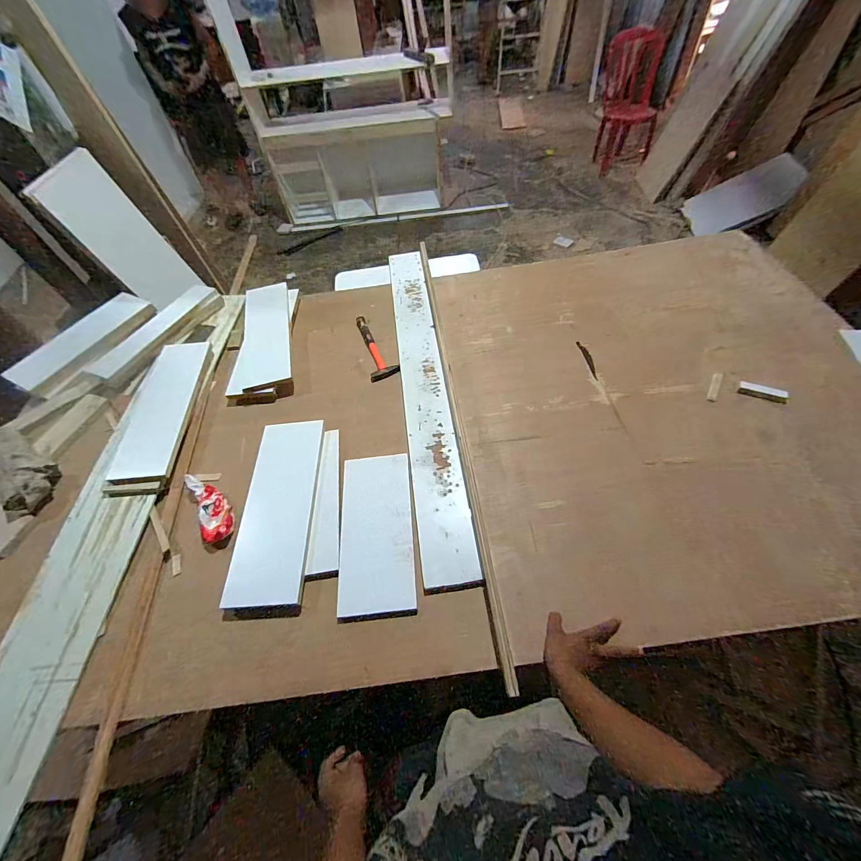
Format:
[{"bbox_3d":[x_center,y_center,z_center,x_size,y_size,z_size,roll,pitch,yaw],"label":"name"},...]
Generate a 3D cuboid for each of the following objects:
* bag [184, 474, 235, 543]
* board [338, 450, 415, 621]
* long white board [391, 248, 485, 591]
[{"bbox_3d":[-0.529,0.176,0.906,0.077,0.034,0.191,-30,60,-16],"label":"bag"},{"bbox_3d":[-0.120,0.221,0.854,0.160,0.031,0.363,-5,57,-1],"label":"board"},{"bbox_3d":[-0.024,-0.162,1.089,0.122,0.029,1.175,-7,57,-2],"label":"long white board"}]

